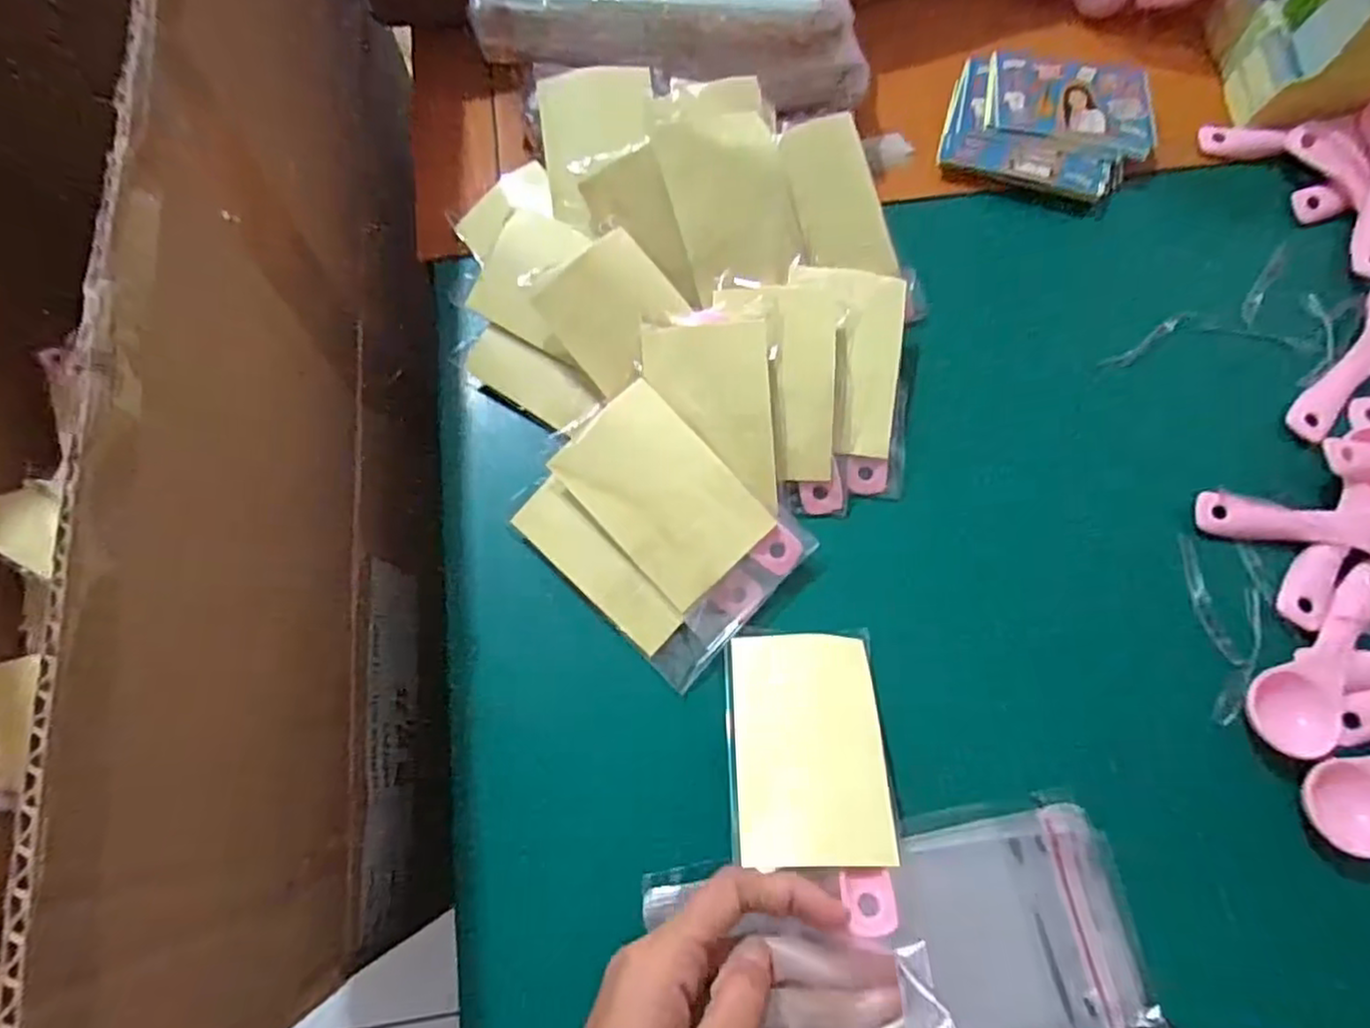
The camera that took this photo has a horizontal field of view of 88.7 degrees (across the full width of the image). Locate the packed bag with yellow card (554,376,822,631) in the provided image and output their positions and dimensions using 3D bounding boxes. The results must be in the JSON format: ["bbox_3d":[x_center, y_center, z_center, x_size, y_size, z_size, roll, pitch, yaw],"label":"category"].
[{"bbox_3d":[-0.002,-0.002,0.322,0.113,0.010,0.062,44,91,-1],"label":"packed bag with yellow card"}]

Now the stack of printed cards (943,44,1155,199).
[{"bbox_3d":[0.210,-0.229,0.407,0.111,0.012,0.094,11,71,2],"label":"stack of printed cards"}]

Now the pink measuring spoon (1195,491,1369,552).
[{"bbox_3d":[0.304,0.007,0.328,0.111,0.015,0.031,9,71,2],"label":"pink measuring spoon"}]

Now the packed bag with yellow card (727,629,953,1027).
[{"bbox_3d":[0.052,0.124,0.266,0.064,0.025,0.169,-3,49,0],"label":"packed bag with yellow card"}]

